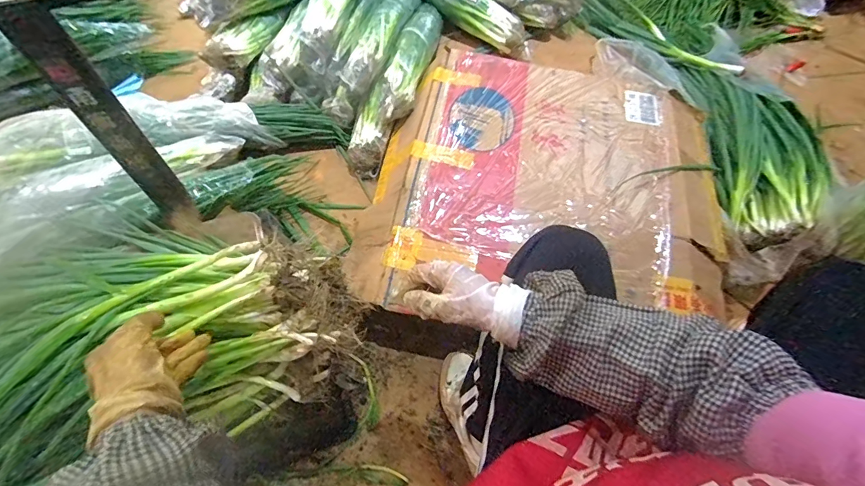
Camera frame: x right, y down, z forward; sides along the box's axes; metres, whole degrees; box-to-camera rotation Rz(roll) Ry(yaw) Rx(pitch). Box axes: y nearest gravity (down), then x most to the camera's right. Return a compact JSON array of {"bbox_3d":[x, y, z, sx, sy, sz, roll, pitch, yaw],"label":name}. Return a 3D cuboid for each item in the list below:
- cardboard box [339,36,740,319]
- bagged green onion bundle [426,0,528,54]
[{"bbox_3d":[0.255,-0.168,0.939,0.749,0.085,0.649,7,61,1],"label":"cardboard box"},{"bbox_3d":[0.074,-0.746,1.283,0.473,0.086,0.099,36,65,1],"label":"bagged green onion bundle"}]

